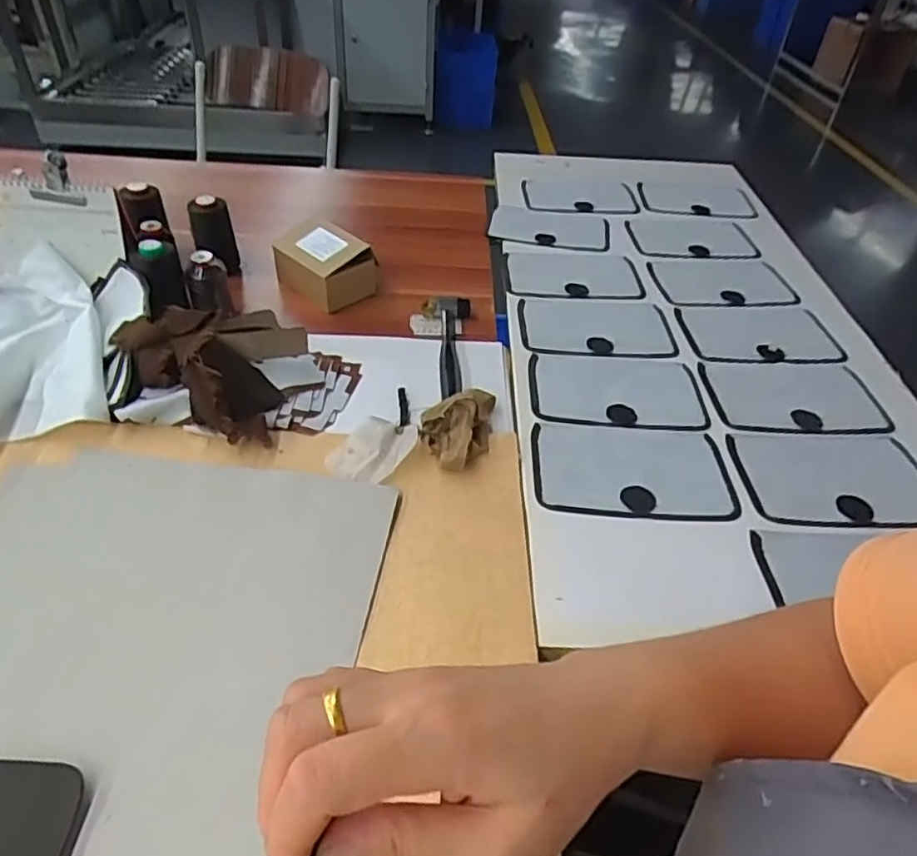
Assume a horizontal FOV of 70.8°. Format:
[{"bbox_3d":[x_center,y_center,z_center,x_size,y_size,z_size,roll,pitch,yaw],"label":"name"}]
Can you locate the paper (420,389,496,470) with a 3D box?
[{"bbox_3d":[-0.002,-0.008,0.768,0.084,0.046,0.119,6,43,2],"label":"paper"}]

